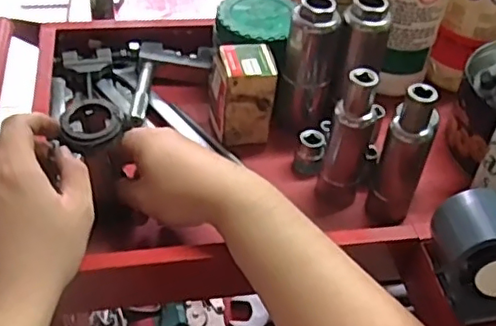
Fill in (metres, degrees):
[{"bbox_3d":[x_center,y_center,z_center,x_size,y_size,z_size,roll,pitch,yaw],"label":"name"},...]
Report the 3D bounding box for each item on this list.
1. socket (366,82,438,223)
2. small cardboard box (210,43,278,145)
[{"bbox_3d":[0.140,-0.009,0.539,0.041,0.136,0.046,22,46,17],"label":"socket"},{"bbox_3d":[-0.007,-0.069,0.619,0.058,0.090,0.054,-6,45,-11],"label":"small cardboard box"}]

